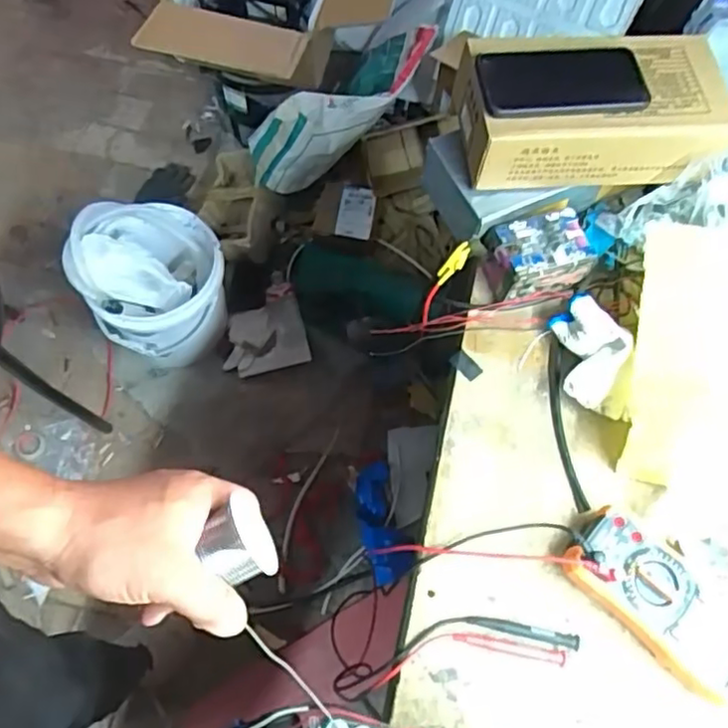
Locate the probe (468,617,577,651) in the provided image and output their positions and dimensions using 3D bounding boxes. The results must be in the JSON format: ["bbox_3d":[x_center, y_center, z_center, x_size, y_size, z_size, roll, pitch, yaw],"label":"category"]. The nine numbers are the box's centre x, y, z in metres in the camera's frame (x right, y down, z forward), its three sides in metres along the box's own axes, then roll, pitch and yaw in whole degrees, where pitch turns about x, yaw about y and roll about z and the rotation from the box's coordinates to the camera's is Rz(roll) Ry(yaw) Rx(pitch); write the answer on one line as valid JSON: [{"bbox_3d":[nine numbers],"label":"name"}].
[{"bbox_3d":[0.142,0.239,0.586,0.098,0.009,0.014,11,66,2],"label":"probe"}]

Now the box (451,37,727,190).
[{"bbox_3d":[0.236,-0.254,0.676,0.264,0.084,0.132,-3,66,-5],"label":"box"}]

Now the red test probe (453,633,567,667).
[{"bbox_3d":[0.126,0.248,0.574,0.097,0.006,0.012,10,66,1],"label":"red test probe"}]

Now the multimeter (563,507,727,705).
[{"bbox_3d":[0.261,0.210,0.582,0.171,0.049,0.080,42,70,14],"label":"multimeter"}]

